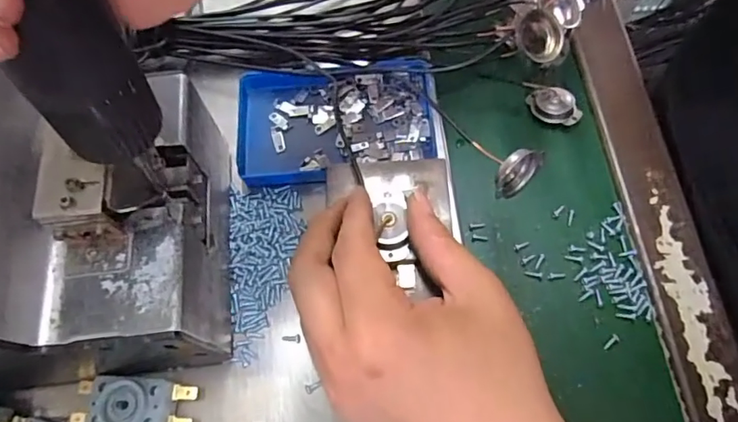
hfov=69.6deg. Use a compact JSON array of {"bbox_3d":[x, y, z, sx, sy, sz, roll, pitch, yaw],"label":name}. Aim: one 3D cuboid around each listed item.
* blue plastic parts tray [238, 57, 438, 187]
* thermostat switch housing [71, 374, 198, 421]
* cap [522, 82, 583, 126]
[{"bbox_3d":[-0.020,-0.054,0.318,0.114,0.013,0.074,-3,68,0],"label":"blue plastic parts tray"},{"bbox_3d":[-0.115,0.094,0.256,0.057,0.018,0.026,1,68,2],"label":"thermostat switch housing"},{"bbox_3d":[0.118,-0.069,0.340,0.036,0.009,0.025,11,69,5],"label":"cap"}]

